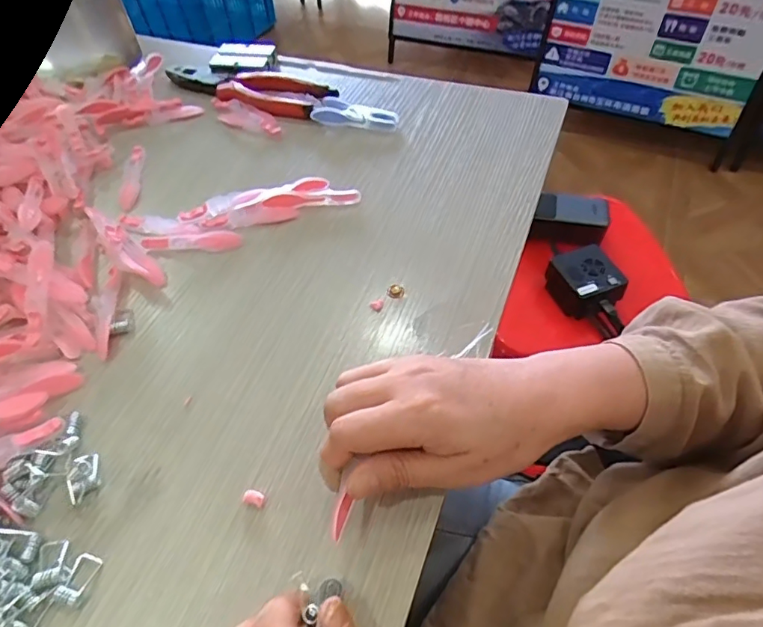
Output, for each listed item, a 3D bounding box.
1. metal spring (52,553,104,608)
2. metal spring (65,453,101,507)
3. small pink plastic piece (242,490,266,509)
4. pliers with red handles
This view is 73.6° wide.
[{"bbox_3d":[-0.155,0.136,0.261,0.014,0.004,0.023,16,56,11],"label":"metal spring"},{"bbox_3d":[-0.170,0.093,0.291,0.016,0.009,0.027,-20,57,-14],"label":"metal spring"},{"bbox_3d":[-0.070,0.101,0.280,0.012,0.005,0.007,17,56,12],"label":"small pink plastic piece"},{"bbox_3d":[-0.140,-0.239,0.526,0.188,0.012,0.056,23,58,15],"label":"pliers with red handles"}]

